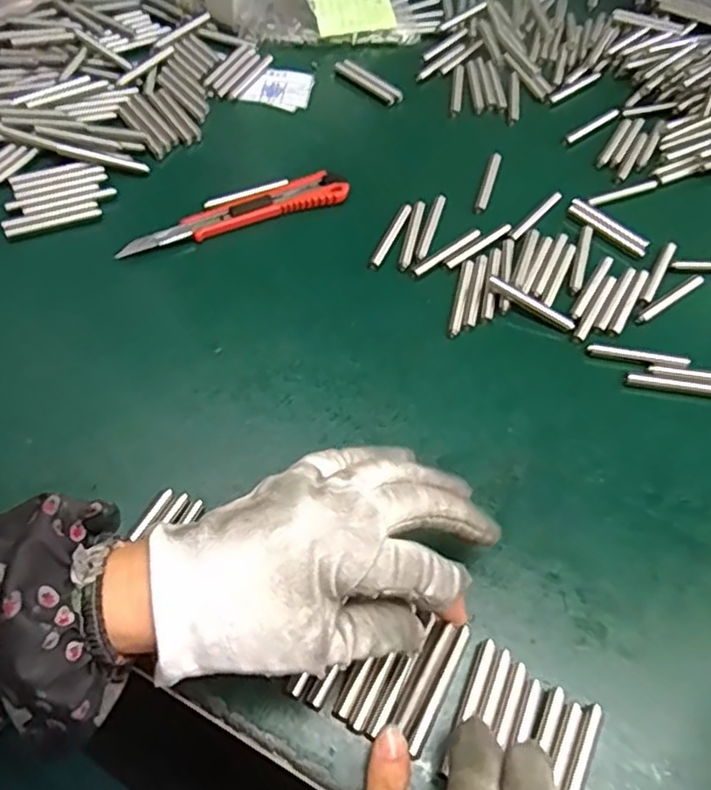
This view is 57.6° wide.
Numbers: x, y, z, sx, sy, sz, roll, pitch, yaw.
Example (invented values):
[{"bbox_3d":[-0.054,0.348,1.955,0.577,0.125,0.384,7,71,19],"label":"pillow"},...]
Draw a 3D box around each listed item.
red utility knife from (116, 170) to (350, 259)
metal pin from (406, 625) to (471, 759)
[{"bbox_3d":[-0.077,-0.119,0.419,0.150,0.008,0.023,-20,63,-14],"label":"red utility knife"},{"bbox_3d":[0.037,0.128,0.283,0.008,0.008,0.057,27,57,12],"label":"metal pin"}]

